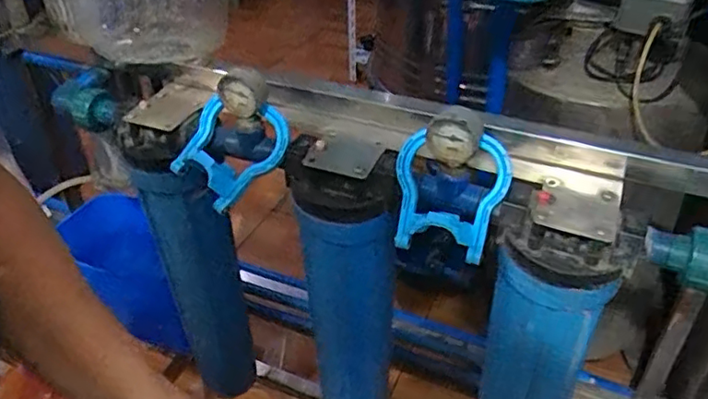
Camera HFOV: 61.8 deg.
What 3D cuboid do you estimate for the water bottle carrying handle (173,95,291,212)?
[{"bbox_3d":[-0.145,-0.062,0.689,0.112,0.029,0.129,40,86,16],"label":"water bottle carrying handle"}]

